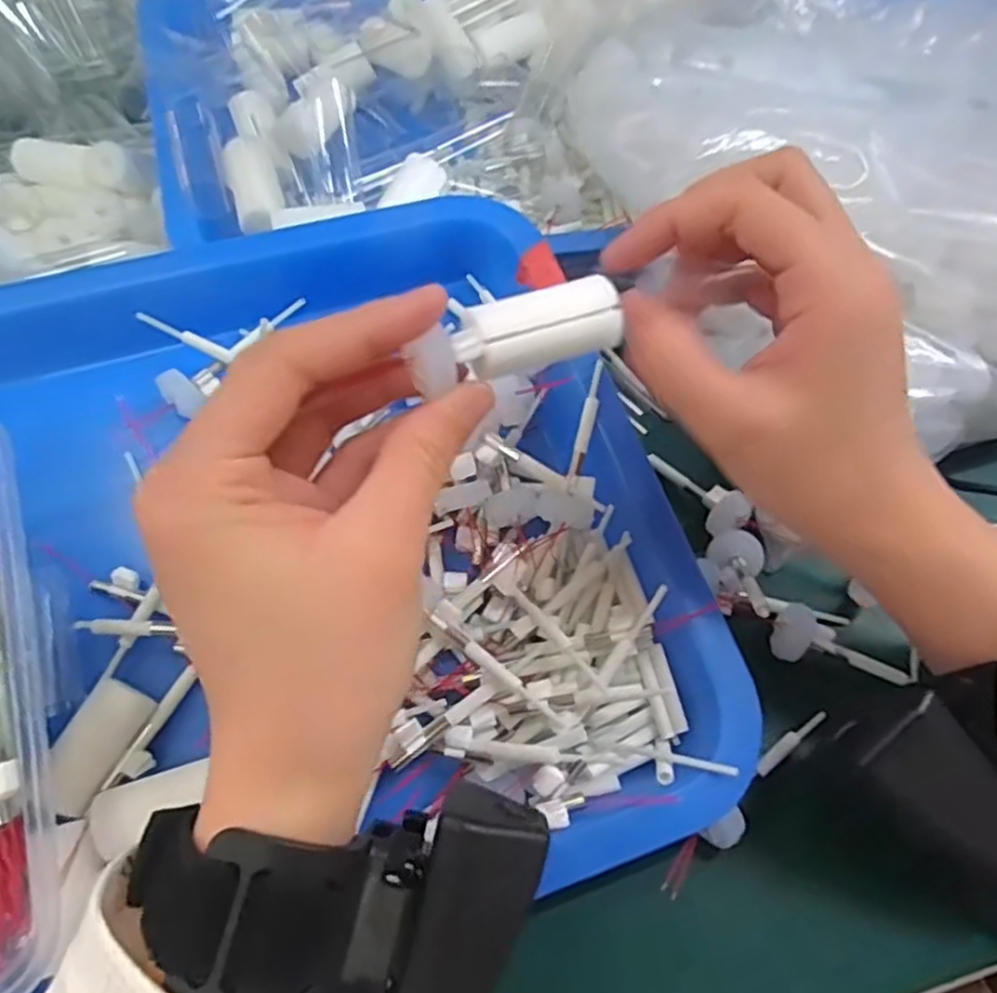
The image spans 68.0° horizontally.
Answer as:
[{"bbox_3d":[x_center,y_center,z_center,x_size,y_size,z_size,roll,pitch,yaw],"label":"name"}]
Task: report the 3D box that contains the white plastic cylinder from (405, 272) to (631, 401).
[{"bbox_3d":[0.005,-0.043,0.194,0.056,0.013,0.016,-19,61,-14],"label":"white plastic cylinder"}]

